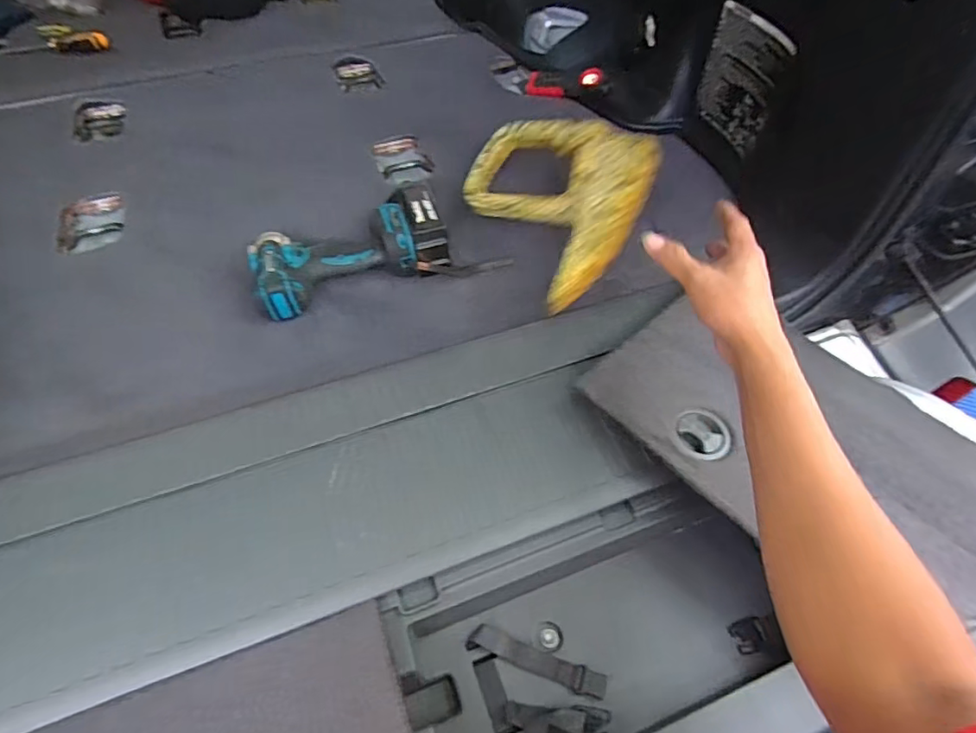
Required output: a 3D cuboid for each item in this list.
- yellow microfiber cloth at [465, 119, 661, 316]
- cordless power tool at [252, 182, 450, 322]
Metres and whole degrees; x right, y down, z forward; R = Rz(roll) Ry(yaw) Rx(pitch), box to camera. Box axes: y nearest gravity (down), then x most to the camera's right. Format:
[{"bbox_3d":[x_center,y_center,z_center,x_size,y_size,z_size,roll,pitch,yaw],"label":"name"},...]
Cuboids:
[{"bbox_3d":[0.108,-0.235,0.726,0.220,0.050,0.307,-36,54,6],"label":"yellow microfiber cloth"},{"bbox_3d":[-0.171,-0.145,0.693,0.248,0.085,0.102,-19,57,-13],"label":"cordless power tool"}]

